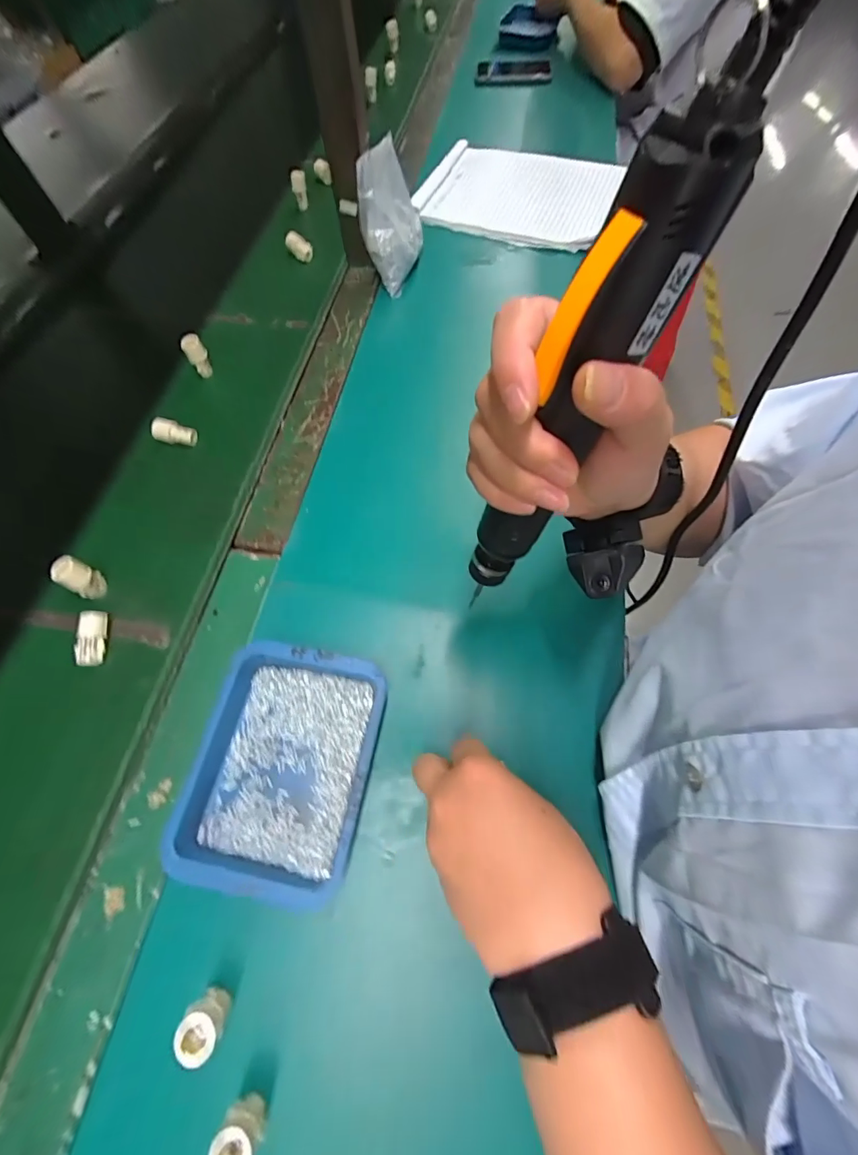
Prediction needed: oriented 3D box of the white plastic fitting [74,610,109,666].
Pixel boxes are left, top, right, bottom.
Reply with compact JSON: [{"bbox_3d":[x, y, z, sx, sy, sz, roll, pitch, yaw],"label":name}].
[{"bbox_3d":[-0.284,0.051,0.366,0.018,0.016,0.044,-3,65,2],"label":"white plastic fitting"}]

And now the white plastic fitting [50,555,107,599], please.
[{"bbox_3d":[-0.306,0.000,0.383,0.025,0.039,0.023,-1,65,3],"label":"white plastic fitting"}]

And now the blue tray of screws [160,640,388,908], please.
[{"bbox_3d":[-0.100,0.128,0.307,0.116,0.028,0.155,10,66,8],"label":"blue tray of screws"}]

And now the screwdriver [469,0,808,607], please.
[{"bbox_3d":[0.061,-0.071,0.173,0.042,0.250,0.030,-29,66,-31],"label":"screwdriver"}]

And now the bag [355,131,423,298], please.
[{"bbox_3d":[-0.048,-0.450,0.547,0.037,0.131,0.109,6,57,33],"label":"bag"}]

